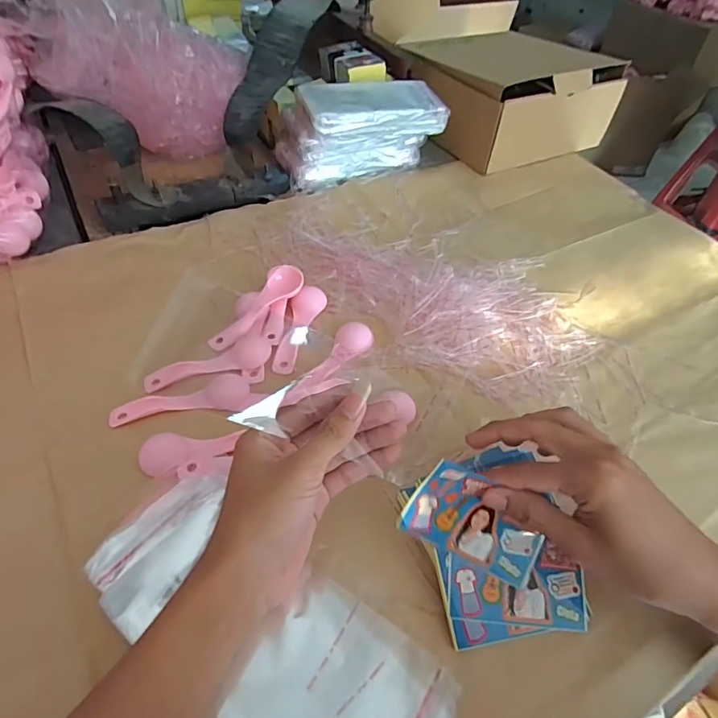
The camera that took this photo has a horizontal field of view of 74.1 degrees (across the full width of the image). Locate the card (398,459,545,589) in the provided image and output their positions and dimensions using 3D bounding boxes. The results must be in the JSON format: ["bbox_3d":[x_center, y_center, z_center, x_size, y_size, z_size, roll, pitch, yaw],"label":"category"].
[{"bbox_3d":[0.079,0.105,0.309,0.090,0.057,0.012,25,15,-3],"label":"card"}]

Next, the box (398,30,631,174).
[{"bbox_3d":[0.225,-0.414,0.747,0.277,0.127,0.234,-22,54,-21],"label":"box"}]

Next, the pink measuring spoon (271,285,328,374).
[{"bbox_3d":[-0.061,-0.031,0.461,0.032,0.016,0.110,14,50,8],"label":"pink measuring spoon"}]

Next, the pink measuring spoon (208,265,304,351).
[{"bbox_3d":[-0.100,-0.049,0.463,0.028,0.016,0.111,37,73,26],"label":"pink measuring spoon"}]

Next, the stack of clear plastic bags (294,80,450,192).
[{"bbox_3d":[0.004,-0.312,0.654,0.210,0.099,0.090,-14,52,-16],"label":"stack of clear plastic bags"}]

